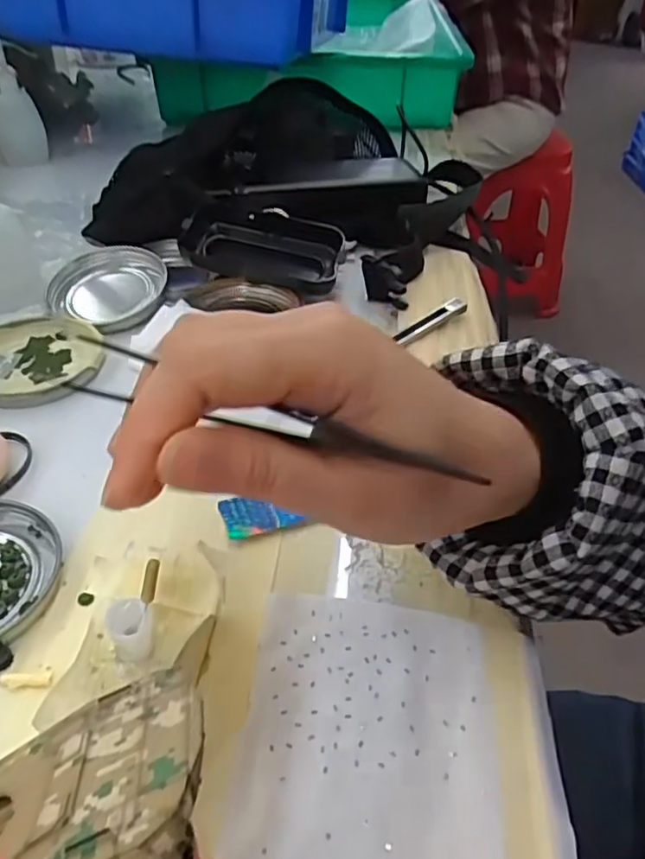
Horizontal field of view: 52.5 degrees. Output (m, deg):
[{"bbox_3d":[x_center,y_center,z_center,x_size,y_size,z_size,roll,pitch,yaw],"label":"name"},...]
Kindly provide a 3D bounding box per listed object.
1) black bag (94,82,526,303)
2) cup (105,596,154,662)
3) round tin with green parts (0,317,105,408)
[{"bbox_3d":[-0.027,-0.207,0.528,0.283,0.070,0.256,11,42,9],"label":"black bag"},{"bbox_3d":[-0.061,0.064,0.208,0.012,0.019,0.012,1,40,-1],"label":"cup"},{"bbox_3d":[-0.172,-0.043,0.386,0.078,0.012,0.082,-13,44,-18],"label":"round tin with green parts"}]

